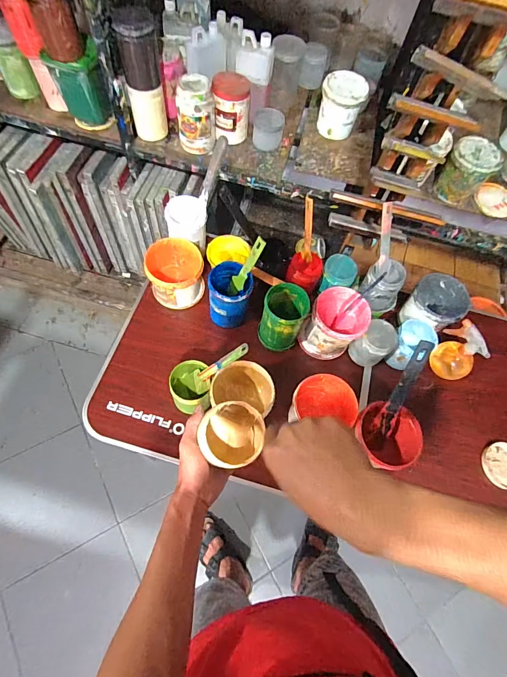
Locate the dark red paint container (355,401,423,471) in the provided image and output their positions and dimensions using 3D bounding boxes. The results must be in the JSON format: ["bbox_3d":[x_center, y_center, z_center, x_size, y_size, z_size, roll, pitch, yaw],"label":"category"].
[{"bbox_3d":[0.265,0.204,0.725,0.129,0.118,0.125,-1,66,-7],"label":"dark red paint container"}]

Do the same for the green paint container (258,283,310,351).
[{"bbox_3d":[0.068,-0.046,0.835,0.099,0.138,0.109,23,66,5],"label":"green paint container"}]

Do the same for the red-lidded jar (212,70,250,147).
[{"bbox_3d":[-0.062,-0.640,1.006,0.107,0.150,0.105,3,66,-5],"label":"red-lidded jar"}]

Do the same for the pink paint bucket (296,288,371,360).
[{"bbox_3d":[0.194,-0.032,0.857,0.130,0.125,0.137,42,68,13],"label":"pink paint bucket"}]

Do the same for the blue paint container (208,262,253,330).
[{"bbox_3d":[-0.057,-0.101,0.862,0.097,0.157,0.110,6,65,-3],"label":"blue paint container"}]

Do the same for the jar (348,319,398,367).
[{"bbox_3d":[0.290,0.016,0.856,0.087,0.105,0.078,-36,74,-19],"label":"jar"}]

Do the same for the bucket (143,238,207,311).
[{"bbox_3d":[-0.186,-0.147,0.869,0.128,0.148,0.124,2,66,-5],"label":"bucket"}]

